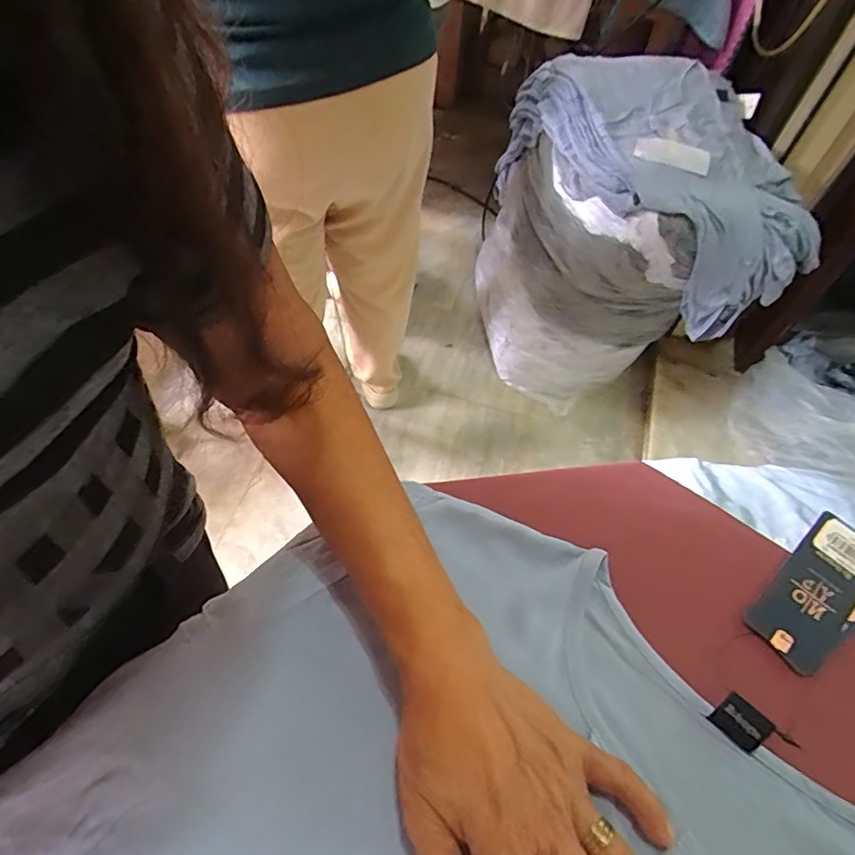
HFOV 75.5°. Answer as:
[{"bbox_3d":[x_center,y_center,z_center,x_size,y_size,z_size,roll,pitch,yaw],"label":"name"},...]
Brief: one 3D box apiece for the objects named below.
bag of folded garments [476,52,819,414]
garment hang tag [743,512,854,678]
[{"bbox_3d":[0.443,-0.433,1.340,0.605,0.663,0.514,12,57,3],"label":"bag of folded garments"},{"bbox_3d":[0.257,0.107,0.356,0.115,0.007,0.058,-31,59,-23],"label":"garment hang tag"}]

